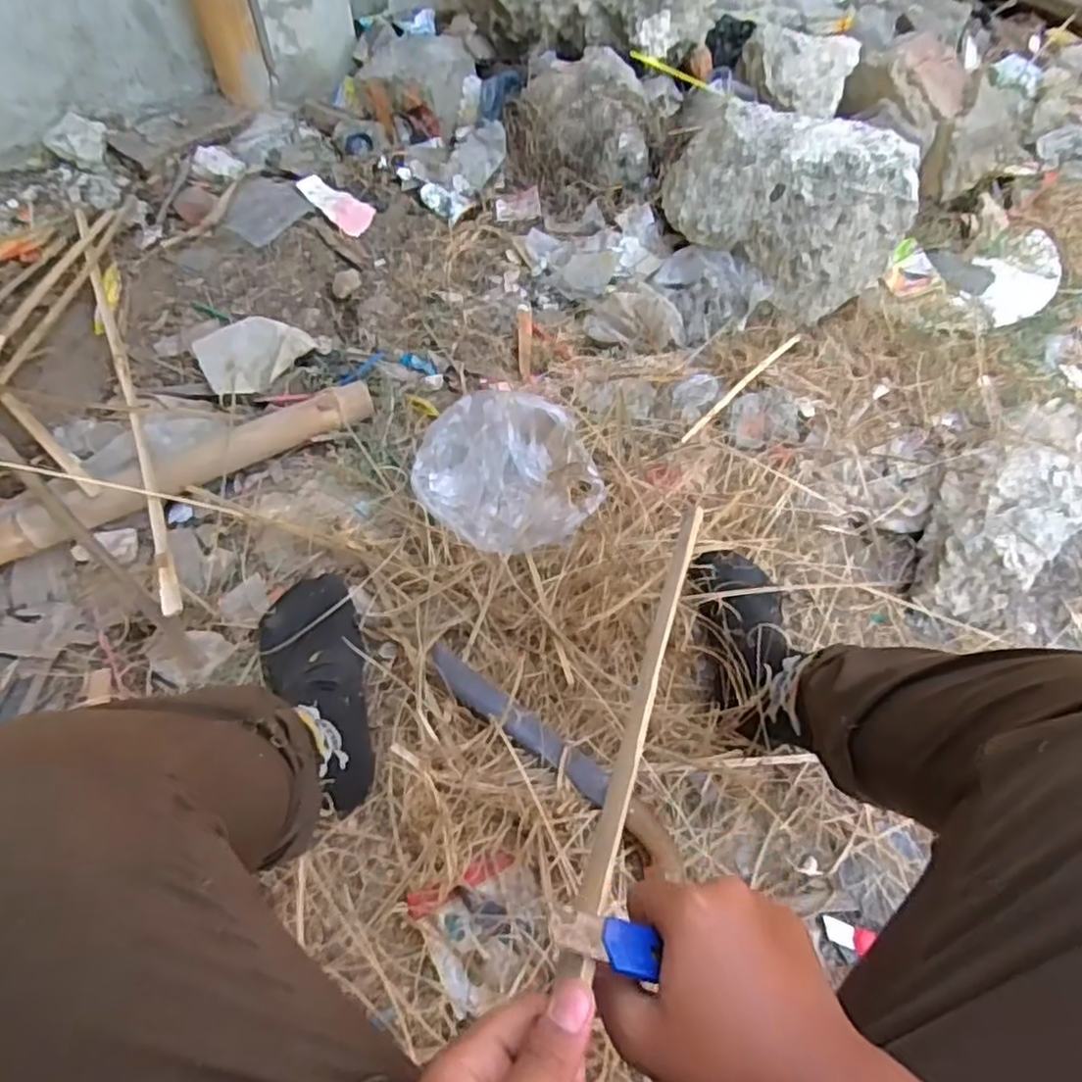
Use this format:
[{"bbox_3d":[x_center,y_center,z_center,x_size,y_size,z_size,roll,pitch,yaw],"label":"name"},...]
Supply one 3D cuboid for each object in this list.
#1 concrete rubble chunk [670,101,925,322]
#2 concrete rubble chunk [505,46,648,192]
[{"bbox_3d":[0.345,-0.505,1.034,0.369,0.201,0.197,39,66,19],"label":"concrete rubble chunk"},{"bbox_3d":[0.062,-0.685,1.164,0.230,0.128,0.220,1,61,-3],"label":"concrete rubble chunk"}]

